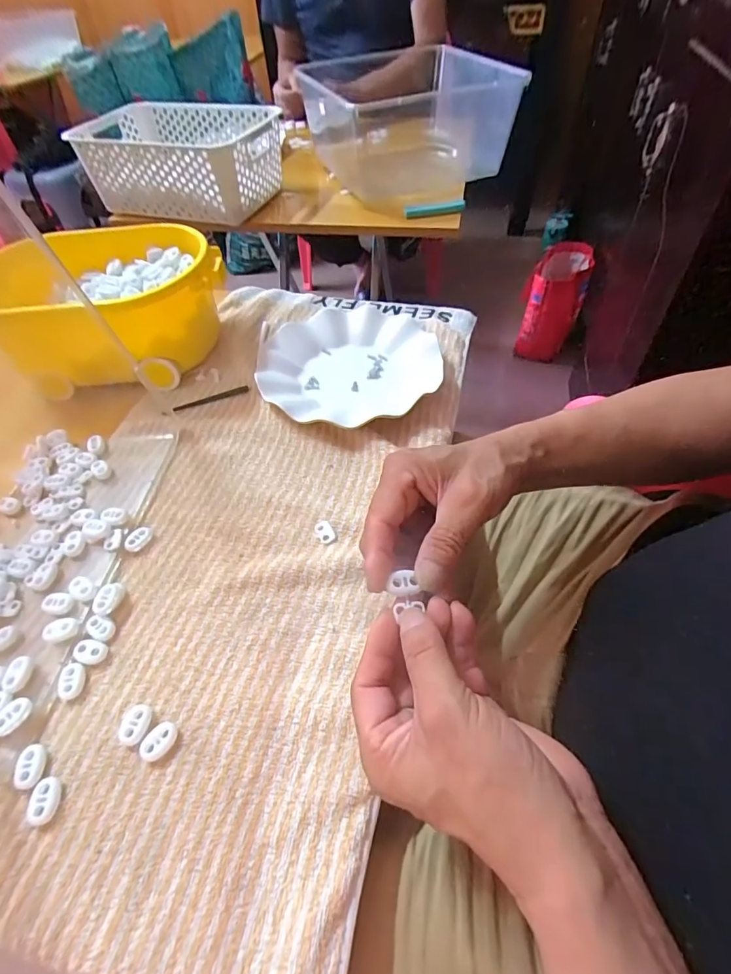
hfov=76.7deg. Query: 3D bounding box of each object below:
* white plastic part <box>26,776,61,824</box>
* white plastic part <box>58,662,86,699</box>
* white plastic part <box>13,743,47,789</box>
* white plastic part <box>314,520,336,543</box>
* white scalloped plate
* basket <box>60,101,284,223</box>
[{"bbox_3d":[-0.182,0.177,0.261,0.016,0.005,0.022,-3,51,1],"label":"white plastic part"},{"bbox_3d":[-0.191,0.125,0.299,0.016,0.004,0.022,-12,51,-6],"label":"white plastic part"},{"bbox_3d":[-0.196,0.164,0.271,0.014,0.006,0.022,0,51,4],"label":"white plastic part"},{"bbox_3d":[-0.032,0.034,0.364,0.013,0.004,0.019,-30,55,-19],"label":"white plastic part"},{"bbox_3d":[-0.017,-0.129,0.479,0.182,0.023,0.191,-2,51,2],"label":"white scalloped plate"},{"bbox_3d":[-0.304,-0.557,0.792,0.302,0.112,0.211,14,54,15],"label":"basket"}]

